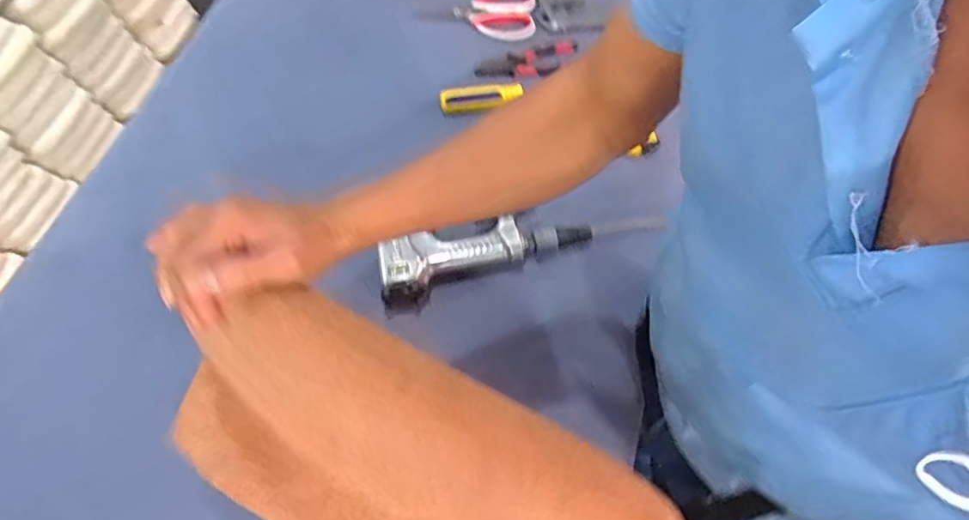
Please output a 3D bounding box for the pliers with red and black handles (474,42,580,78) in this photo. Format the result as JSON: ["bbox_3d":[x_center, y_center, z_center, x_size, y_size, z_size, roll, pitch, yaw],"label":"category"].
[{"bbox_3d":[0.062,-0.285,0.826,0.150,0.013,0.057,-14,63,-6],"label":"pliers with red and black handles"}]

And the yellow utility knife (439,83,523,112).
[{"bbox_3d":[-0.004,-0.224,0.780,0.111,0.023,0.023,-8,63,-3],"label":"yellow utility knife"}]

